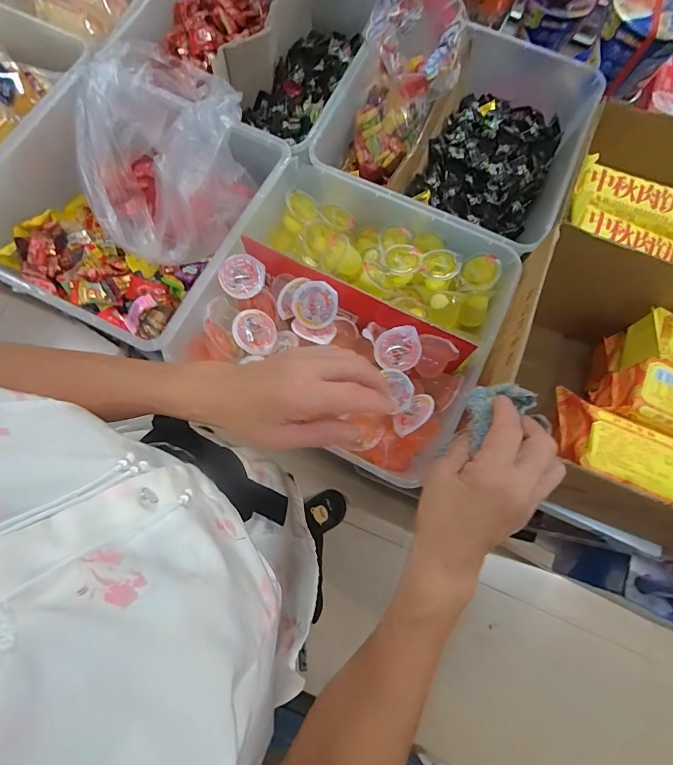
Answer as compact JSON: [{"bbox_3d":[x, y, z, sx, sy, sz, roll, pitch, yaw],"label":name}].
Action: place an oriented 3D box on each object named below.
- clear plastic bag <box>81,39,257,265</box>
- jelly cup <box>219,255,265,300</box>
[{"bbox_3d":[-0.217,-0.278,0.477,0.202,0.141,0.256,-35,79,-10],"label":"clear plastic bag"},{"bbox_3d":[-0.106,-0.119,0.444,0.050,0.029,0.048,-21,92,-6],"label":"jelly cup"}]

